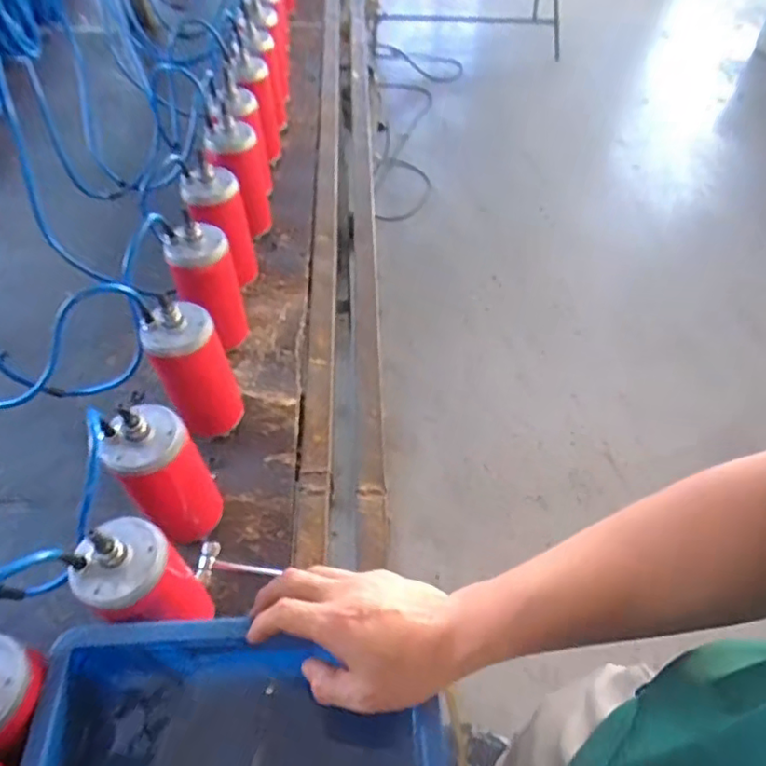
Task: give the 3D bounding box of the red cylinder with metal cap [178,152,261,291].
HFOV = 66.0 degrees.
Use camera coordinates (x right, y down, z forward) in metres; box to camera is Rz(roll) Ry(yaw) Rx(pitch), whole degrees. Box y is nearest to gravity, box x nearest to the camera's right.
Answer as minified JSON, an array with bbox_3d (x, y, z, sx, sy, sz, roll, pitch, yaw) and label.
[{"bbox_3d":[-0.234,-0.226,0.856,0.084,0.194,0.062,-22,56,-17],"label":"red cylinder with metal cap"}]

